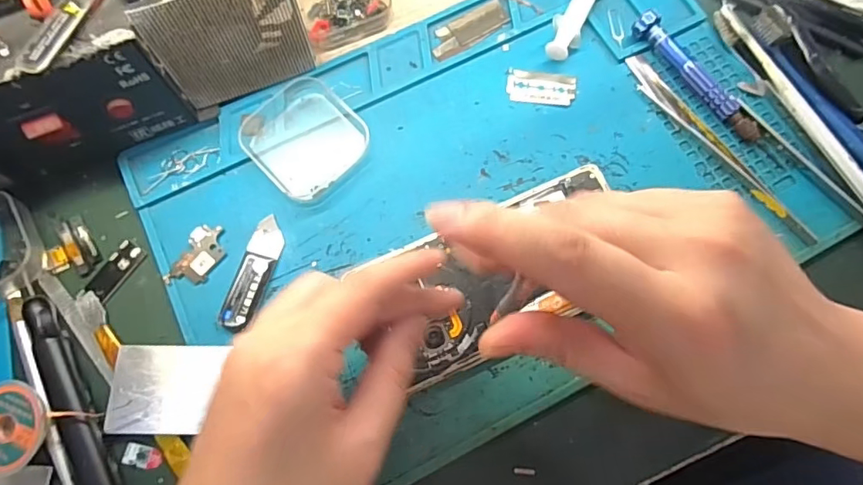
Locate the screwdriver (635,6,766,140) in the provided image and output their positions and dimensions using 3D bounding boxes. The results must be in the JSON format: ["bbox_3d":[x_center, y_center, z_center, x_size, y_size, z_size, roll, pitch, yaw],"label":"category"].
[{"bbox_3d":[0.164,-0.103,0.319,0.012,0.018,0.102,-37,76,-9],"label":"screwdriver"}]

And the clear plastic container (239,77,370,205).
[{"bbox_3d":[-0.078,-0.064,0.317,0.062,0.012,0.072,-43,77,-11],"label":"clear plastic container"}]

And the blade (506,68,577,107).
[{"bbox_3d":[0.069,-0.099,0.329,0.043,0.004,0.022,8,74,4],"label":"blade"}]

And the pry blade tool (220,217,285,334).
[{"bbox_3d":[-0.101,0.017,0.295,0.020,0.005,0.067,16,74,6],"label":"pry blade tool"}]

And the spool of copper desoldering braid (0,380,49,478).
[{"bbox_3d":[-0.216,0.096,0.265,0.040,0.012,0.045,23,75,8],"label":"spool of copper desoldering braid"}]

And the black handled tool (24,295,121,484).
[{"bbox_3d":[-0.191,0.083,0.272,0.020,0.013,0.121,-29,75,-7],"label":"black handled tool"}]

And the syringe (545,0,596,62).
[{"bbox_3d":[0.097,-0.157,0.339,0.020,0.014,0.090,22,75,7],"label":"syringe"}]

